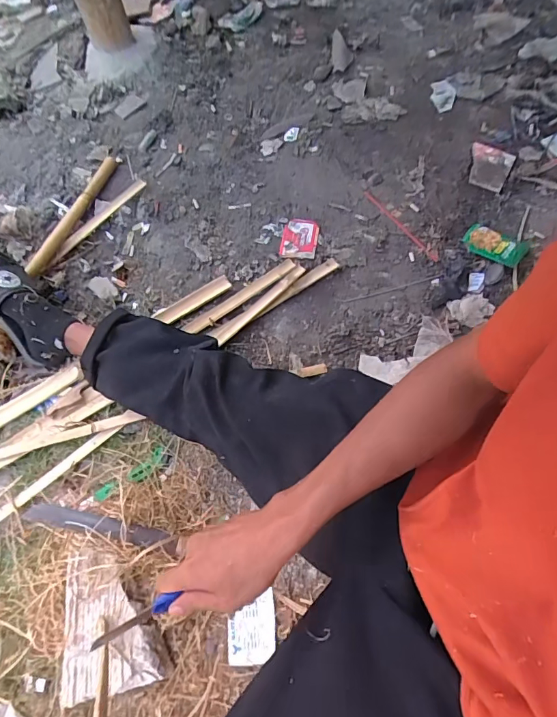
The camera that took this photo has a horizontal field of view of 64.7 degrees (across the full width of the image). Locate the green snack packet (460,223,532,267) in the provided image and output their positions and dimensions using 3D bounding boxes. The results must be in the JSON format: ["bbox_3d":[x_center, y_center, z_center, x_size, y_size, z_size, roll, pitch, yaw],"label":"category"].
[{"bbox_3d":[0.449,-0.237,0.916,0.121,0.018,0.090,37,70,20],"label":"green snack packet"}]

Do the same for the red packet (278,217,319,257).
[{"bbox_3d":[0.046,-0.261,0.944,0.074,0.011,0.099,7,63,8],"label":"red packet"}]

